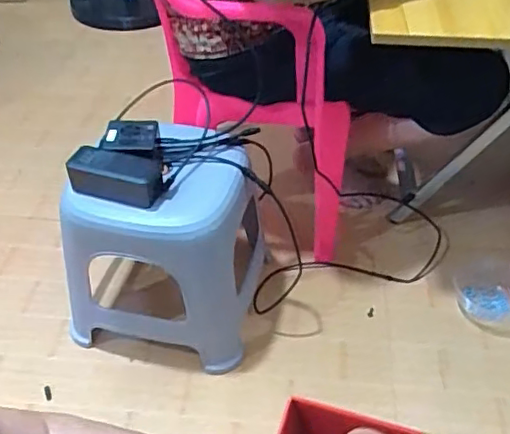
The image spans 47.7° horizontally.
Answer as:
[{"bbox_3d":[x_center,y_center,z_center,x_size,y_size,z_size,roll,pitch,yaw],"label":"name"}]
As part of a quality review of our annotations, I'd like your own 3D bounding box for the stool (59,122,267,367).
[{"bbox_3d":[-0.141,0.043,0.953,0.272,0.338,0.234,9,42,12],"label":"stool"}]

